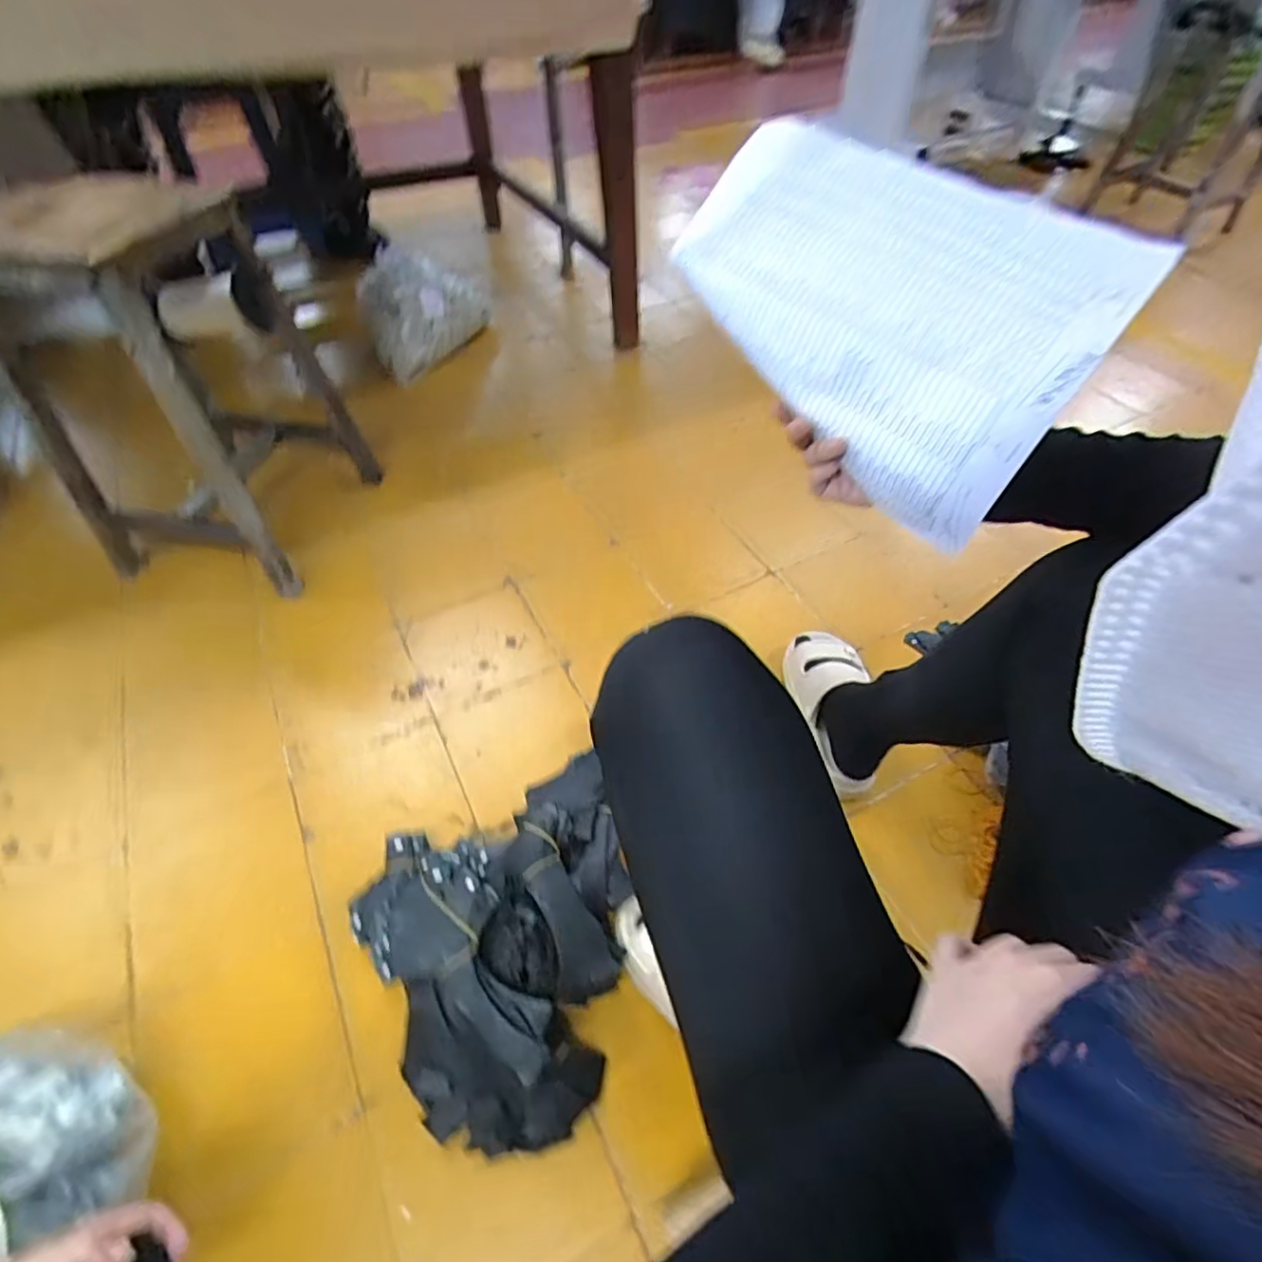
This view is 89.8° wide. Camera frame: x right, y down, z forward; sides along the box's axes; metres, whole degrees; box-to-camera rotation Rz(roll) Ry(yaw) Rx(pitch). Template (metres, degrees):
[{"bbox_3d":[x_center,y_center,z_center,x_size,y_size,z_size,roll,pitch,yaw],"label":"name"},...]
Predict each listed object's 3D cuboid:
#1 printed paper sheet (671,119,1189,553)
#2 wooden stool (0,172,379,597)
[{"bbox_3d":[0.148,-0.210,0.417,0.277,0.179,0.022,39,20,22],"label":"printed paper sheet"},{"bbox_3d":[-0.685,-0.365,0.990,0.314,0.502,0.343,10,51,9],"label":"wooden stool"}]

